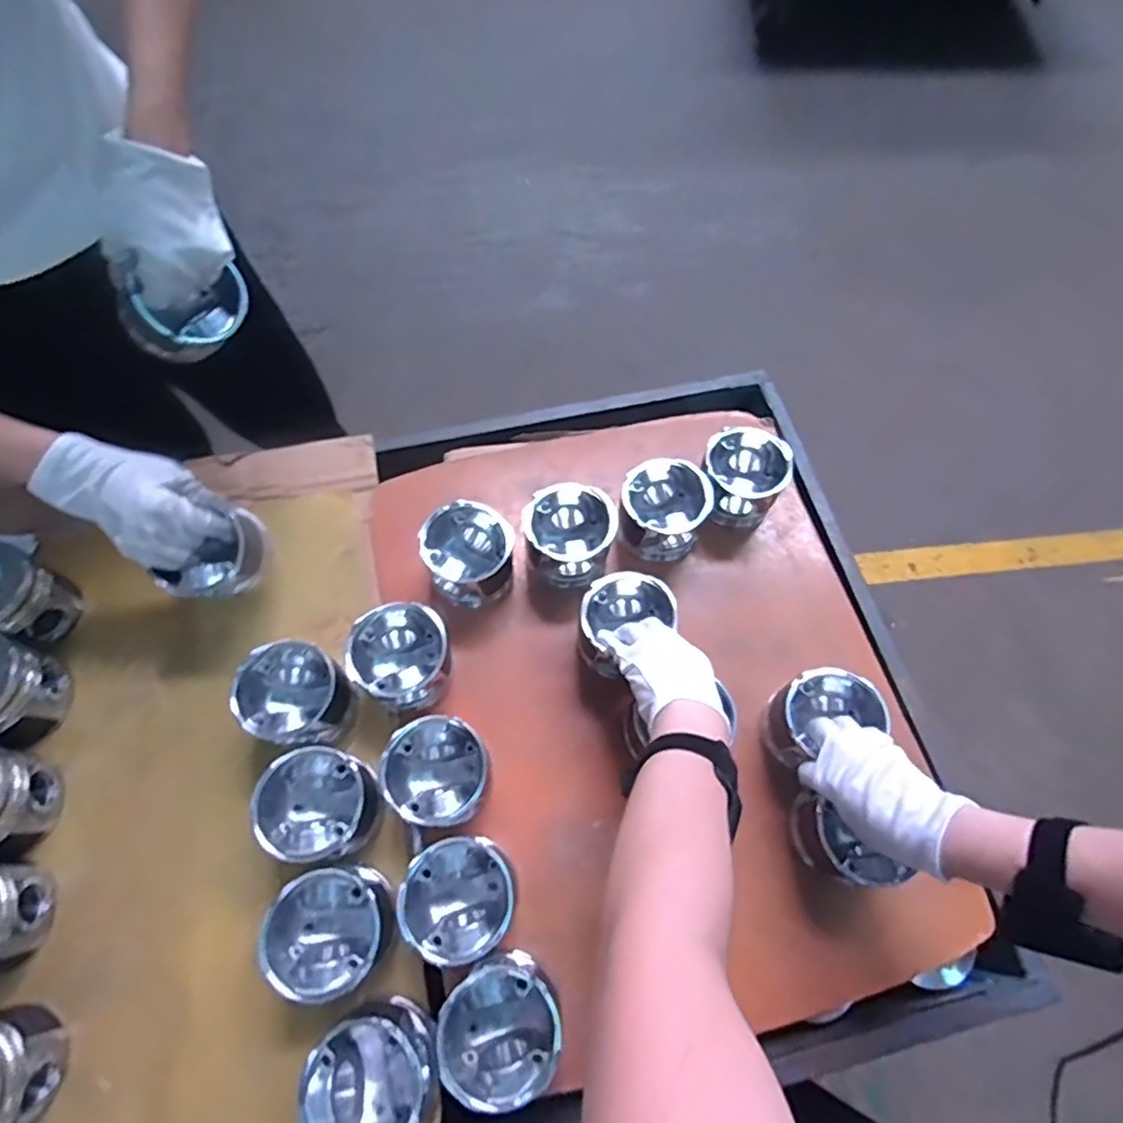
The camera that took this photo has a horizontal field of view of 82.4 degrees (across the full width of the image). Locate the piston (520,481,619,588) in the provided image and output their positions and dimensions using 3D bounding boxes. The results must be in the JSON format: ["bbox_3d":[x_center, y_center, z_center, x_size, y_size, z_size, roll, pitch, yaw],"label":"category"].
[{"bbox_3d":[0.009,-0.030,0.717,0.095,0.085,0.093,0,66,-1],"label":"piston"}]

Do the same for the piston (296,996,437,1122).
[{"bbox_3d":[-0.151,0.412,0.511,0.093,0.078,0.091,0,66,-1],"label":"piston"}]

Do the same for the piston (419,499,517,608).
[{"bbox_3d":[-0.102,-0.004,0.707,0.093,0.091,0.098,0,66,-1],"label":"piston"}]

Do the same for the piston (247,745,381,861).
[{"bbox_3d":[-0.221,0.223,0.590,0.095,0.074,0.094,0,66,-1],"label":"piston"}]

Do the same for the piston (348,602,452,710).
[{"bbox_3d":[-0.160,0.102,0.662,0.094,0.091,0.093,0,66,-1],"label":"piston"}]

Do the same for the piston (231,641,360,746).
[{"bbox_3d":[-0.260,0.137,0.643,0.090,0.110,0.091,0,66,-1],"label":"piston"}]

